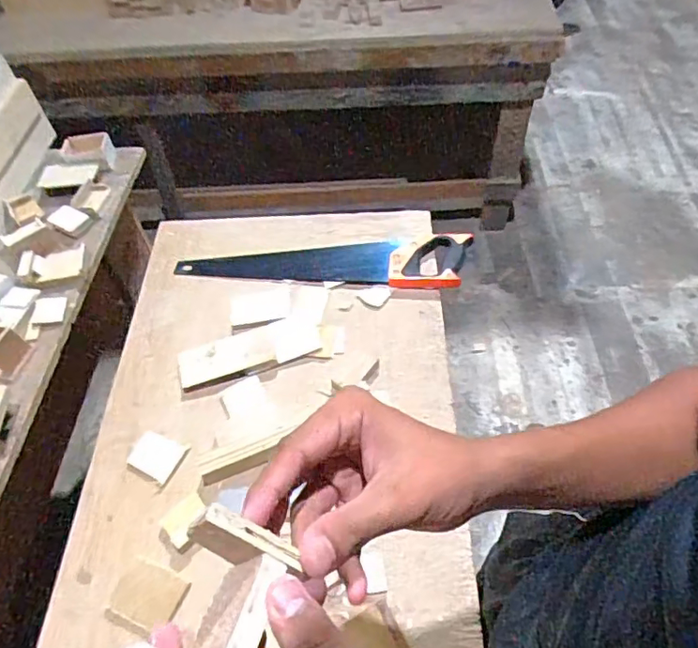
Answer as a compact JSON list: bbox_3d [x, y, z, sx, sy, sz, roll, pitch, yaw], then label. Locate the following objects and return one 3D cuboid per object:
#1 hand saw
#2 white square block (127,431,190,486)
[{"bbox_3d":[-0.050,-0.124,0.976,0.510,0.034,0.113,2,55,6],"label":"hand saw"},{"bbox_3d":[-0.274,0.188,0.782,0.075,0.008,0.059,21,59,19],"label":"white square block"}]

